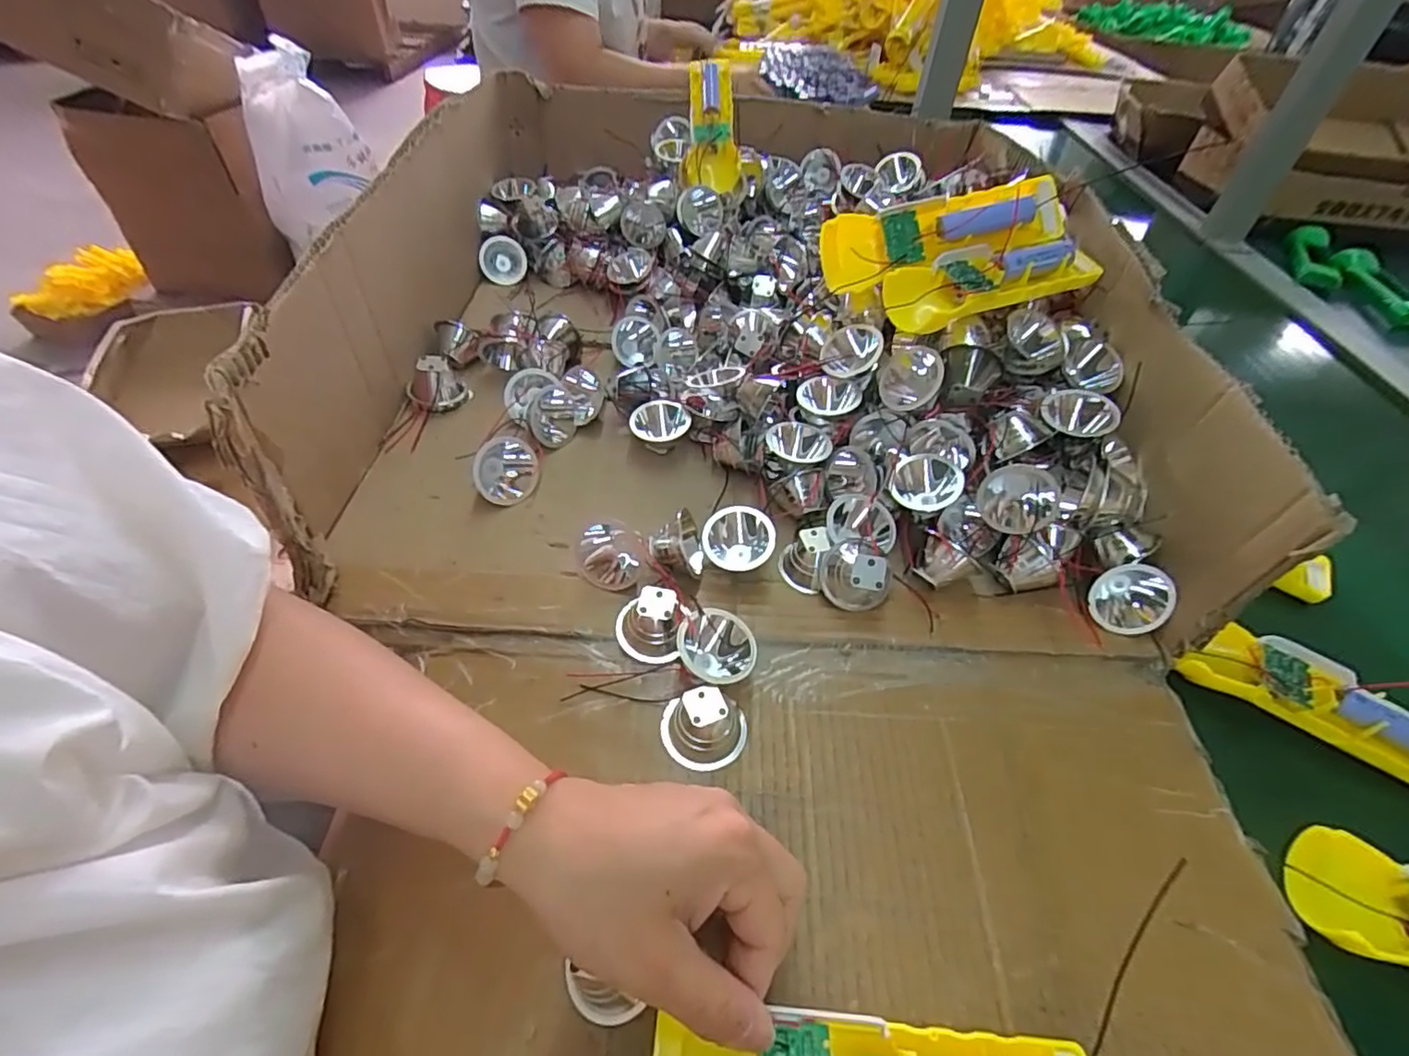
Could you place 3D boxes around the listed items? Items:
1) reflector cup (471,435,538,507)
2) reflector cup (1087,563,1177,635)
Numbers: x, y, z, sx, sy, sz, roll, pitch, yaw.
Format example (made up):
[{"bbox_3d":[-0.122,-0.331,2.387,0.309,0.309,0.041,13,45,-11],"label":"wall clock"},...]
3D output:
[{"bbox_3d":[-0.135,-0.041,0.420,0.040,0.039,0.044,-21,54,-17],"label":"reflector cup"},{"bbox_3d":[0.253,0.041,0.372,0.038,0.044,0.022,41,36,24],"label":"reflector cup"}]

